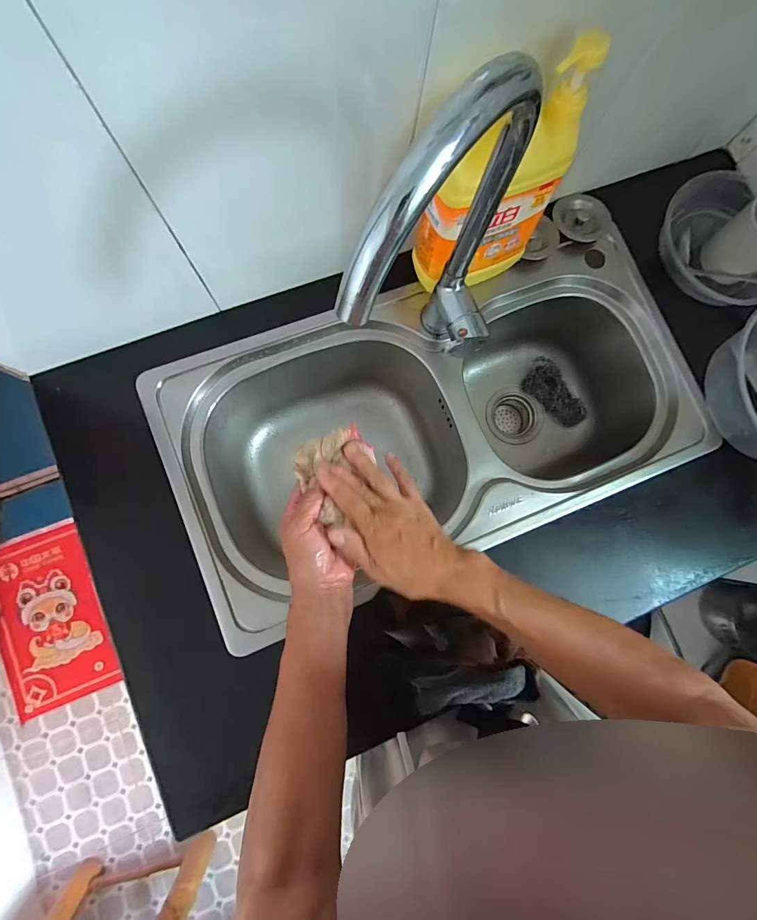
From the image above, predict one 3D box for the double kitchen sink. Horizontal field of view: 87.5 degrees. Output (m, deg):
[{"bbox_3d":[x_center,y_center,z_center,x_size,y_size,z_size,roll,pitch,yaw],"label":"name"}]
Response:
[{"bbox_3d":[0.086,-0.057,0.623,0.740,0.237,0.375,-22,85,-8],"label":"double kitchen sink"}]

